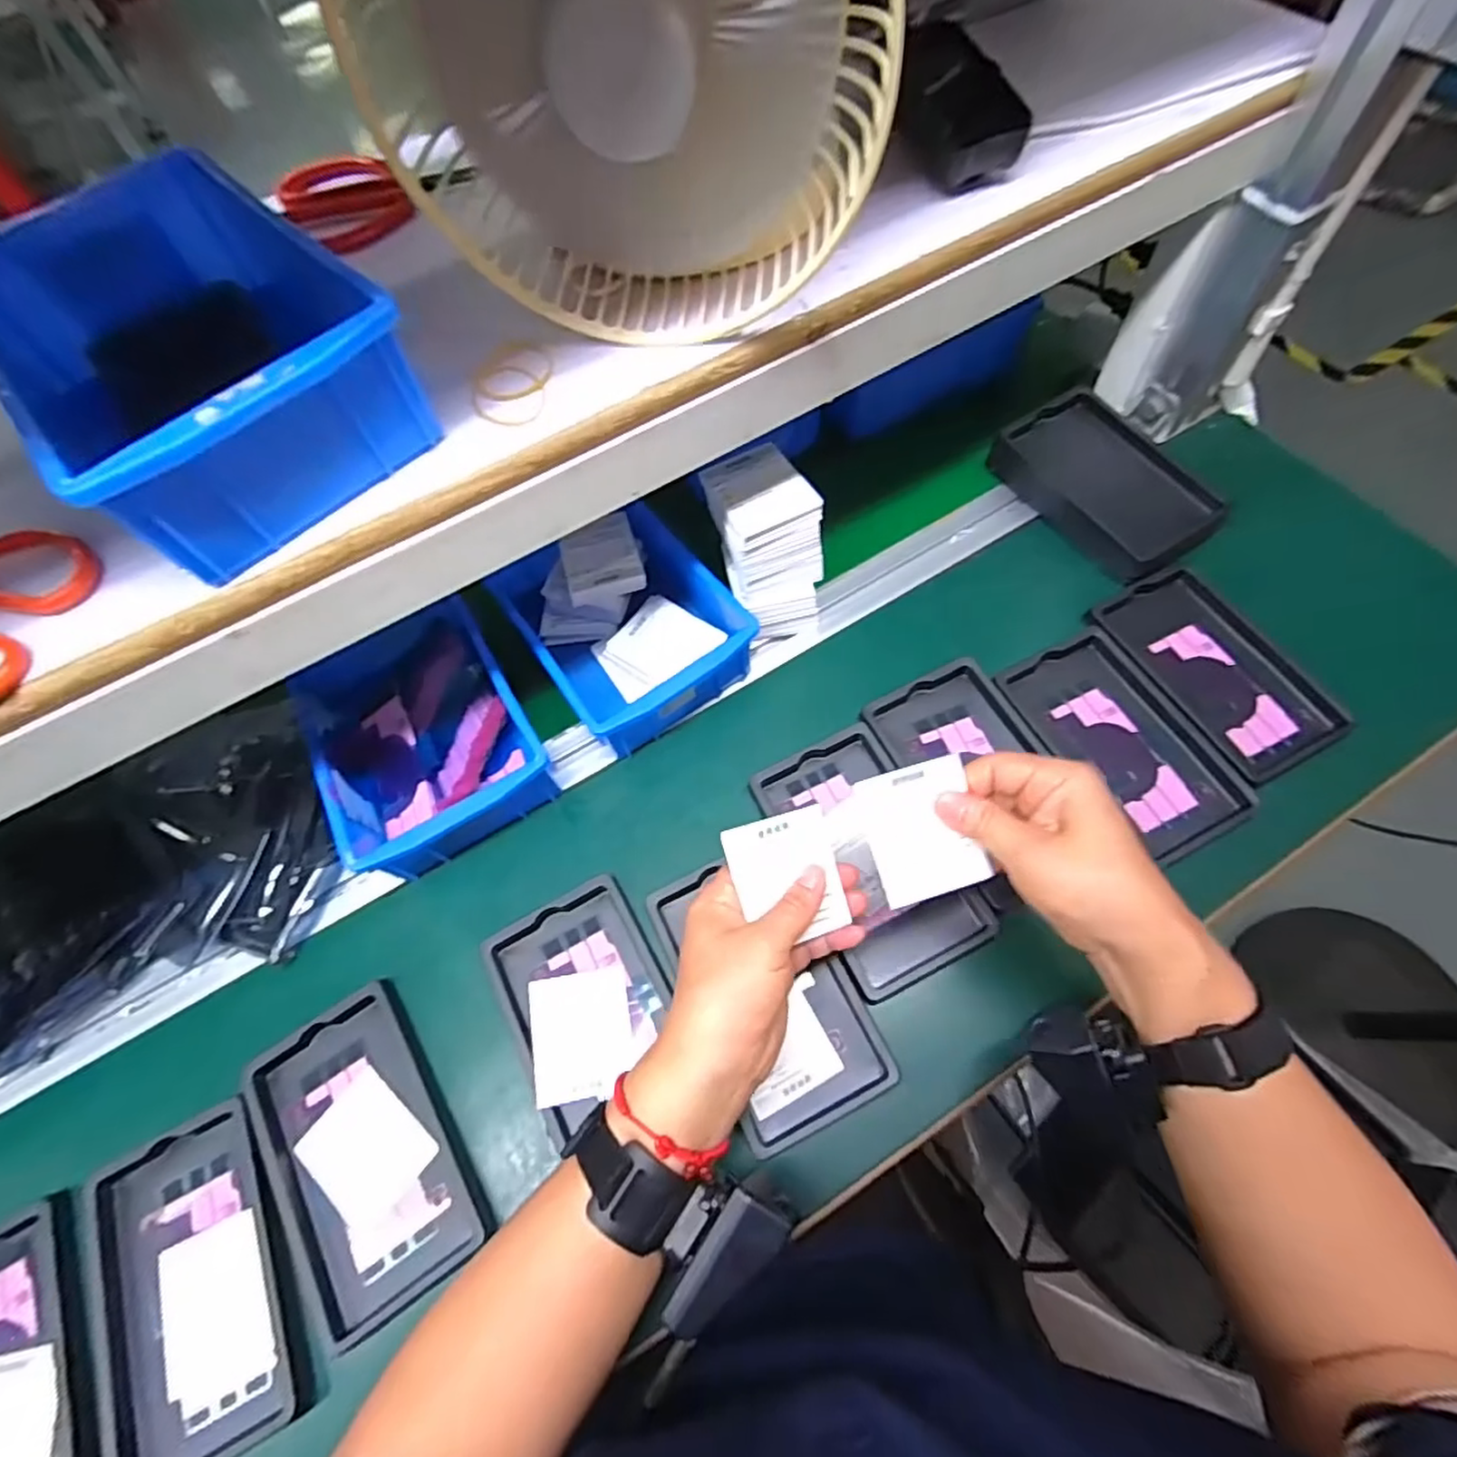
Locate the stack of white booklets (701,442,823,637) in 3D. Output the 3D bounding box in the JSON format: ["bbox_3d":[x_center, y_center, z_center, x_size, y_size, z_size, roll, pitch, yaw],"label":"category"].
[{"bbox_3d":[0.027,-0.129,0.485,0.070,0.115,0.075,-13,64,-1],"label":"stack of white booklets"}]

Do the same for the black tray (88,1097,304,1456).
[{"bbox_3d":[-0.292,0.302,0.363,0.100,0.015,0.158,-30,65,-8],"label":"black tray"}]

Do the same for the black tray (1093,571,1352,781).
[{"bbox_3d":[0.350,-0.045,0.483,0.089,0.012,0.157,-27,65,-7],"label":"black tray"}]

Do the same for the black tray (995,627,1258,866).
[{"bbox_3d":[0.273,0.007,0.461,0.095,0.013,0.156,-27,65,-7],"label":"black tray"}]

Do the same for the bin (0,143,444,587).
[{"bbox_3d":[-0.234,-0.163,0.298,0.200,0.064,0.137,39,74,21],"label":"bin"}]

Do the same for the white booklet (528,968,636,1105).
[{"bbox_3d":[-0.088,0.182,0.402,0.057,0.004,0.069,-6,61,-13],"label":"white booklet"}]

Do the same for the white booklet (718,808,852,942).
[{"bbox_3d":[0.031,0.079,0.359,0.055,0.007,0.063,-14,84,-9],"label":"white booklet"}]

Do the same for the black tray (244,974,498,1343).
[{"bbox_3d":[-0.209,0.242,0.387,0.092,0.016,0.156,-32,65,-9],"label":"black tray"}]

